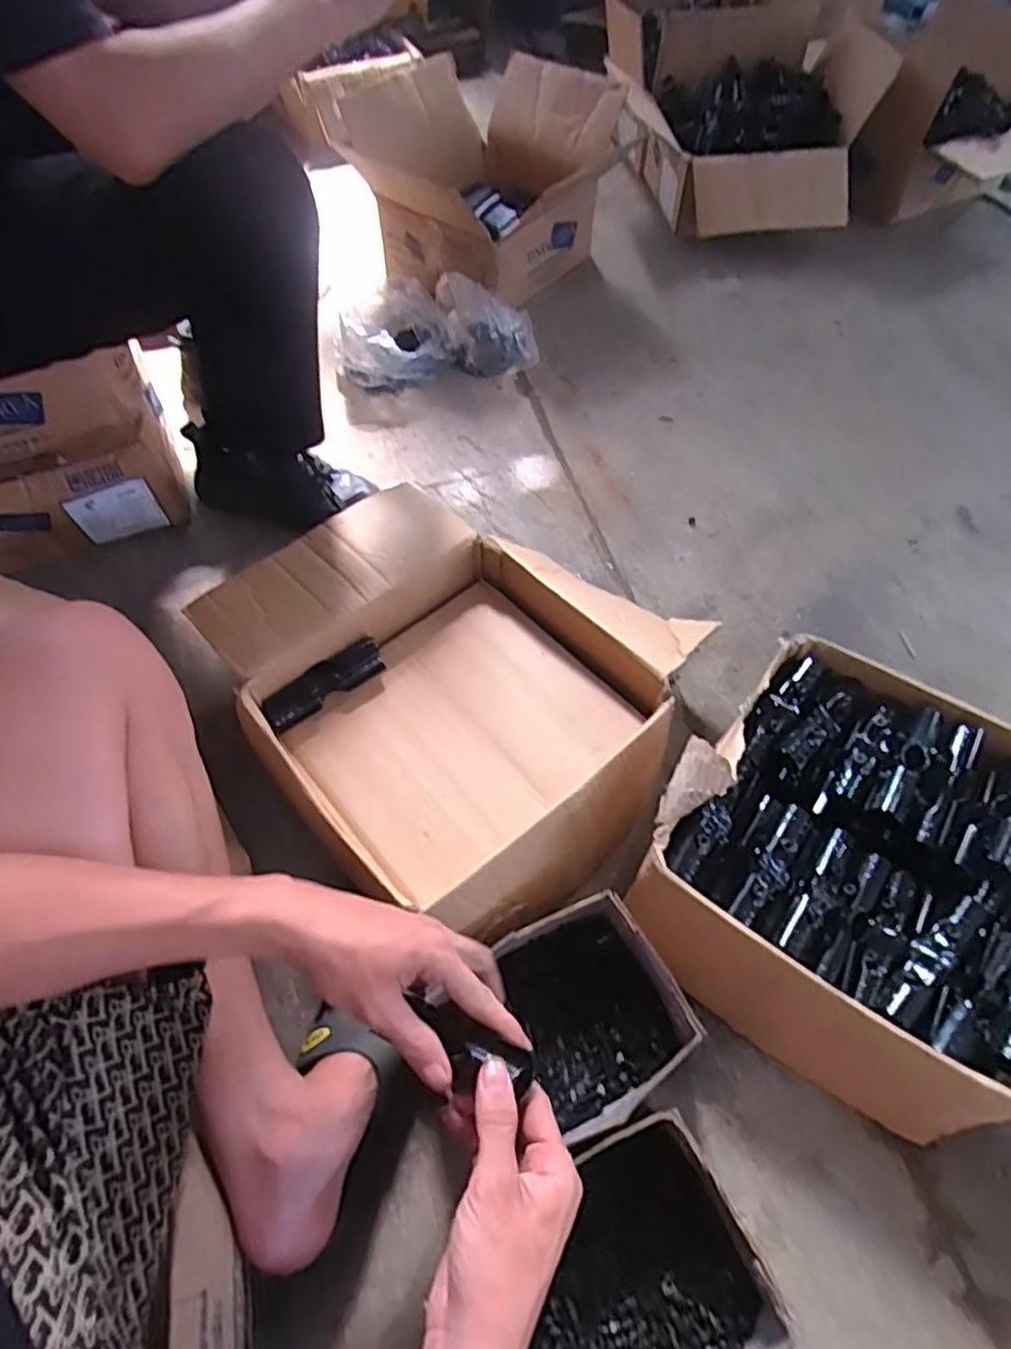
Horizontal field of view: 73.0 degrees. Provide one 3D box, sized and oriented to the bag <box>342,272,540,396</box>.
[{"bbox_3d":[-0.126,-0.590,1.158,0.317,0.127,0.193,-17,58,-9],"label":"bag"}]

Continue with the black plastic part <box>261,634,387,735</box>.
[{"bbox_3d":[-0.188,0.012,0.715,0.130,0.038,0.030,-36,64,-20],"label":"black plastic part"}]

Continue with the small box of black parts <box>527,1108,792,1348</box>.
[{"bbox_3d":[0.078,0.443,0.488,0.195,0.096,0.174,-18,58,-10],"label":"small box of black parts"}]

